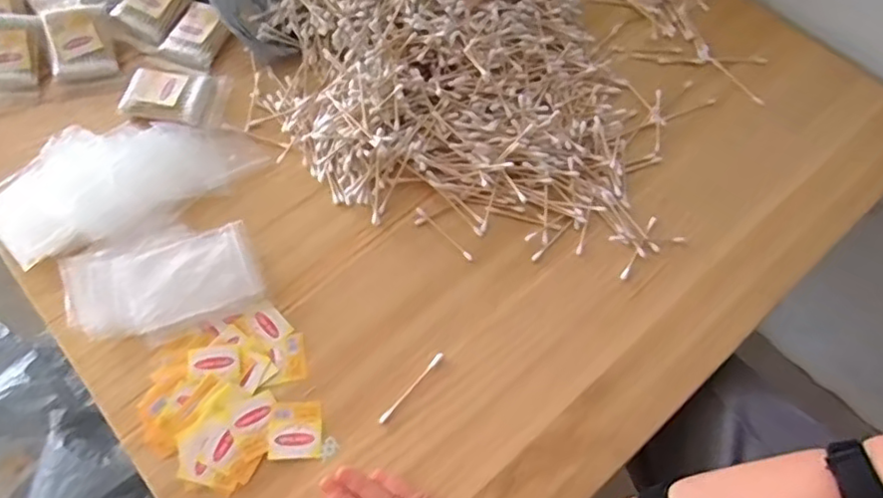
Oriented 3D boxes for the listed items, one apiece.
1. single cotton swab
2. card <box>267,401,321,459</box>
[{"bbox_3d":[-0.023,0.108,0.485,0.005,0.005,0.070,39,67,17],"label":"single cotton swab"},{"bbox_3d":[-0.110,0.136,0.468,0.038,0.004,0.041,0,62,-7],"label":"card"}]

